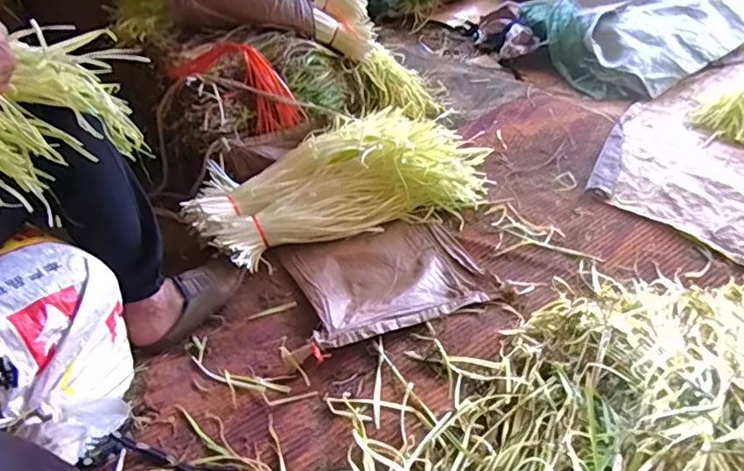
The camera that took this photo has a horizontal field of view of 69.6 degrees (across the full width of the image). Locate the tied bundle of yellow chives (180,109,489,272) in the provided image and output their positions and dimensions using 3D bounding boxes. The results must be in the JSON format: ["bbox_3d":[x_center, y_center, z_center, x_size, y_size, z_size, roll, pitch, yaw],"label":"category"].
[{"bbox_3d":[-0.073,-0.125,1.146,0.615,0.122,0.291,-18,42,-13],"label":"tied bundle of yellow chives"}]

